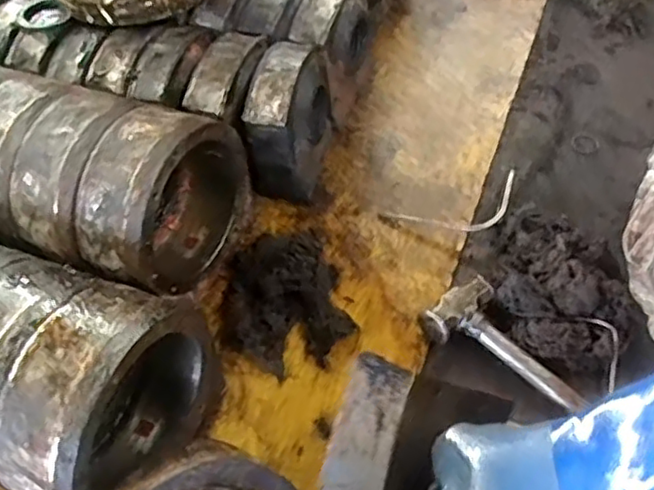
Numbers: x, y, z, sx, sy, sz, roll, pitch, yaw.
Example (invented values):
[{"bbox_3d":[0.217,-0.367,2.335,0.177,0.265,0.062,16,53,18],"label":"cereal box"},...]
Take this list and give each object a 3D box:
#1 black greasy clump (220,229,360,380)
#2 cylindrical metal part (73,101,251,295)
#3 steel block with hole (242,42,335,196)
[{"bbox_3d":[-0.061,0.072,0.870,0.160,0.041,0.182,-13,55,-6],"label":"black greasy clump"},{"bbox_3d":[-0.200,-0.052,0.797,0.103,0.202,0.216,20,58,16],"label":"cylindrical metal part"},{"bbox_3d":[-0.051,-0.174,0.919,0.085,0.179,0.151,9,56,10],"label":"steel block with hole"}]

